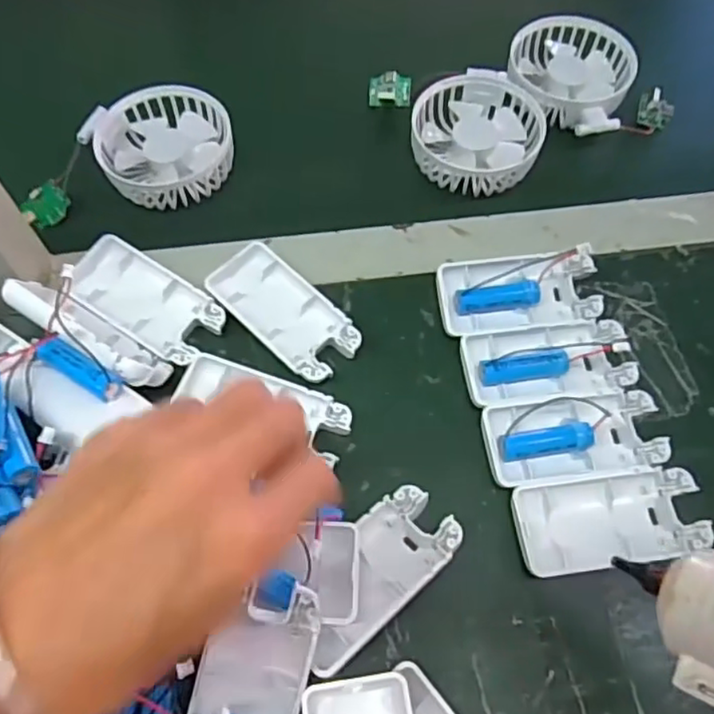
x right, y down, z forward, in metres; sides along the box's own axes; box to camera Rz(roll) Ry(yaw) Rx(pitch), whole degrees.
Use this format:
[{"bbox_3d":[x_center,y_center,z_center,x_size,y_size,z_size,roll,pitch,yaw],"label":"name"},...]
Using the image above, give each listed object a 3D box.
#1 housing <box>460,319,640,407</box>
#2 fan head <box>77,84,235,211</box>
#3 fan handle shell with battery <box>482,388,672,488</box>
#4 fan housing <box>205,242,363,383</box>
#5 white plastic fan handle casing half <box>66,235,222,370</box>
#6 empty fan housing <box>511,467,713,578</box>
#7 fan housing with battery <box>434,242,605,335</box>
[{"bbox_3d":[0.109,0.003,0.360,0.094,0.016,0.047,-7,63,-4],"label":"housing"},{"bbox_3d":[-0.131,-0.144,0.434,0.090,0.027,0.086,0,63,0],"label":"fan head"},{"bbox_3d":[0.117,0.043,0.342,0.093,0.014,0.045,-6,63,-3],"label":"fan handle shell with battery"},{"bbox_3d":[-0.043,-0.027,0.370,0.095,0.007,0.045,41,70,18],"label":"fan housing"},{"bbox_3d":[-0.124,-0.033,0.373,0.096,0.015,0.043,30,67,14],"label":"white plastic fan handle casing half"},{"bbox_3d":[0.128,0.083,0.323,0.092,0.013,0.046,-7,63,-4],"label":"empty fan housing"},{"bbox_3d":[0.096,-0.038,0.375,0.094,0.023,0.045,-8,64,-4],"label":"fan housing with battery"}]

